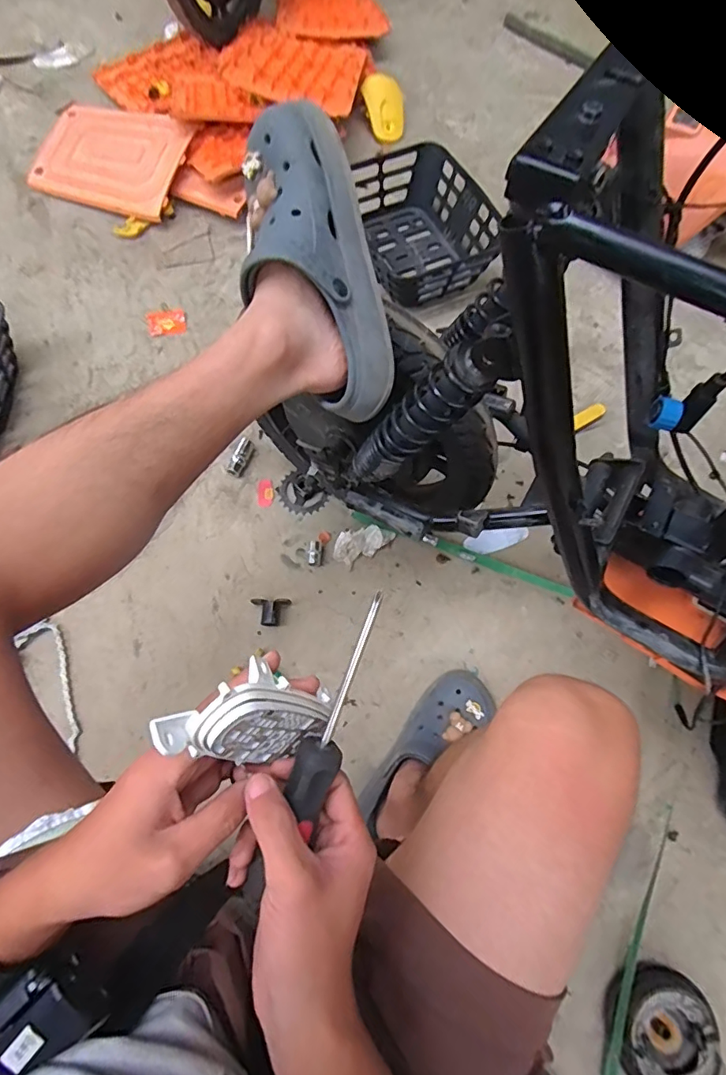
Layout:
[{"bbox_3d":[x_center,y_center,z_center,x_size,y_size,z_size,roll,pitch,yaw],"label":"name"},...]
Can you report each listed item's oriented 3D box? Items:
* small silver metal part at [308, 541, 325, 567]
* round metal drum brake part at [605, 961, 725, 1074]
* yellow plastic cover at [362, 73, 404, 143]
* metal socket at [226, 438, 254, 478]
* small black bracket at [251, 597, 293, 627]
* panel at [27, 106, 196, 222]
[{"bbox_3d":[-0.076,0.027,0.825,0.025,0.022,0.038,9,70,2],"label":"small silver metal part"},{"bbox_3d":[0.366,0.594,0.614,0.122,0.067,0.119,0,70,-1],"label":"round metal drum brake part"},{"bbox_3d":[0.050,-1.024,1.204,0.100,0.020,0.154,-3,96,-13],"label":"yellow plastic cover"},{"bbox_3d":[-0.212,-0.142,0.883,0.024,0.021,0.075,17,71,5],"label":"metal socket"},{"bbox_3d":[-0.142,0.116,0.789,0.058,0.035,0.043,-5,70,-3],"label":"small black bracket"},{"bbox_3d":[-0.552,-0.838,1.106,0.347,0.030,0.263,16,77,8],"label":"panel"}]

